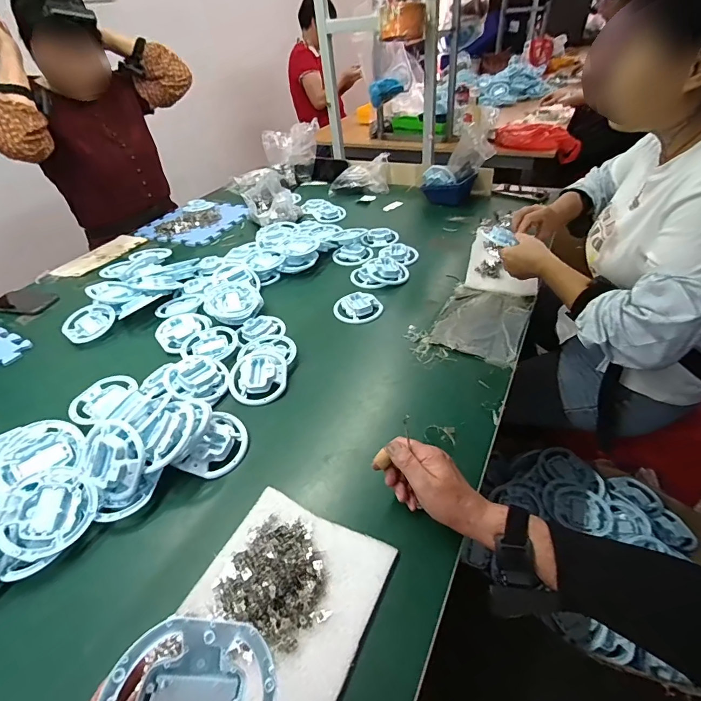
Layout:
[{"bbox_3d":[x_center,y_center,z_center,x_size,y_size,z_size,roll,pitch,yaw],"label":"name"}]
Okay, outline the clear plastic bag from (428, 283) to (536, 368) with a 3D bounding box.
[{"bbox_3d":[0.256,-0.060,0.757,0.156,0.009,0.225,16,46,24],"label":"clear plastic bag"}]

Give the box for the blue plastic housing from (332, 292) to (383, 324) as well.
[{"bbox_3d":[0.016,-0.088,0.812,0.099,0.026,0.085,-5,41,1],"label":"blue plastic housing"}]

